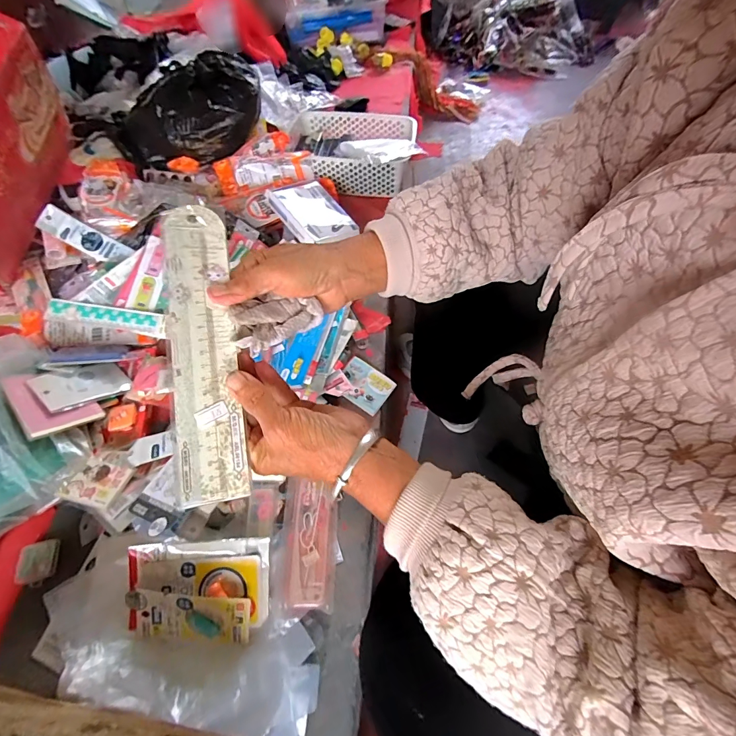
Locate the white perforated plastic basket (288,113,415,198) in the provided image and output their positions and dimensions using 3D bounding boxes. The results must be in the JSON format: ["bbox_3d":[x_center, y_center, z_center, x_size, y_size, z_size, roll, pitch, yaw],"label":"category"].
[{"bbox_3d":[-0.048,-0.515,0.878,0.300,0.083,0.202,10,60,8],"label":"white perforated plastic basket"}]

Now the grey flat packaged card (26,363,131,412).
[{"bbox_3d":[-0.439,0.024,0.569,0.077,0.010,0.116,40,32,17],"label":"grey flat packaged card"}]

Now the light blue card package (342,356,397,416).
[{"bbox_3d":[-0.008,0.028,0.607,0.087,0.006,0.073,33,60,11],"label":"light blue card package"}]

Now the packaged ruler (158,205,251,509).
[{"bbox_3d":[-0.124,-0.019,0.275,0.046,0.004,0.226,-6,77,-23],"label":"packaged ruler"}]

